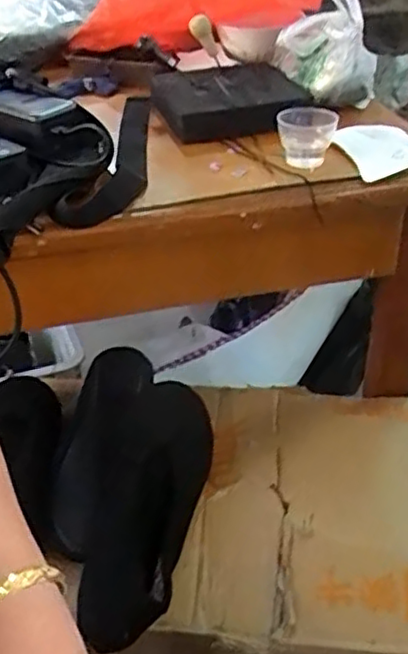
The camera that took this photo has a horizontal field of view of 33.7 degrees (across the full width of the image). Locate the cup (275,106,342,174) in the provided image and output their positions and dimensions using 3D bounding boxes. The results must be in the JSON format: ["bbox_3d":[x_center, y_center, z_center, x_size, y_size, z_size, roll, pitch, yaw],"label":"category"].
[{"bbox_3d":[0.095,-0.176,0.620,0.047,0.042,0.042,28,46,33],"label":"cup"}]

